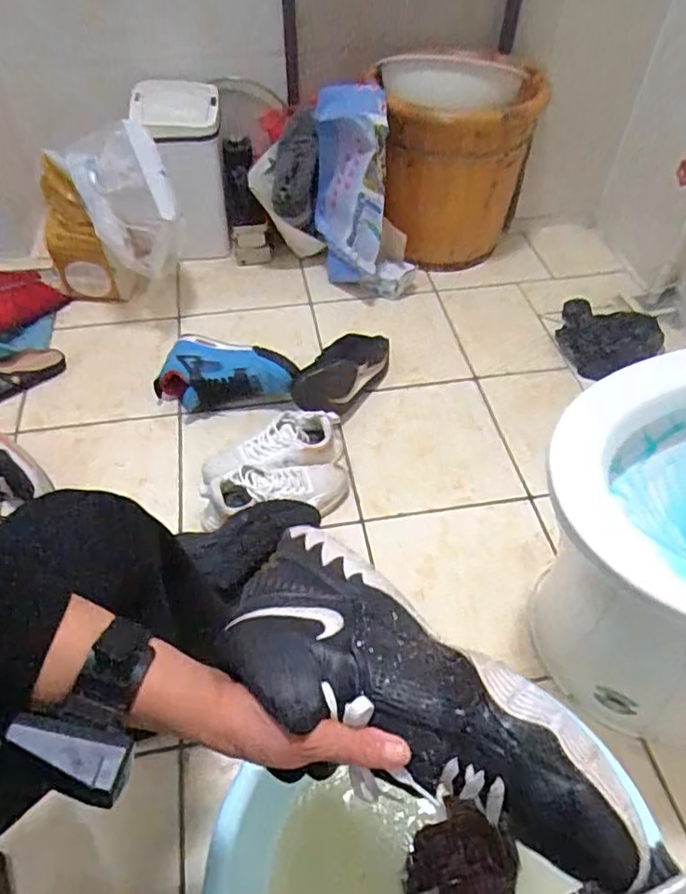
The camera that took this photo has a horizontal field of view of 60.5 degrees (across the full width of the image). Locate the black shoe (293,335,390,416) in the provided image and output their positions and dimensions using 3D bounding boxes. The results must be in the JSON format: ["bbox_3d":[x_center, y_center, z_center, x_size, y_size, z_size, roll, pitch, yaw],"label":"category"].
[{"bbox_3d":[-0.009,-0.151,1.142,0.123,0.114,0.253,26,55,20],"label":"black shoe"}]

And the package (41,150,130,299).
[{"bbox_3d":[-0.574,-0.432,1.254,0.171,0.298,0.072,12,52,10],"label":"package"}]

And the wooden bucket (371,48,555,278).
[{"bbox_3d":[0.251,-0.613,1.301,0.287,0.403,0.314,18,53,15],"label":"wooden bucket"}]

